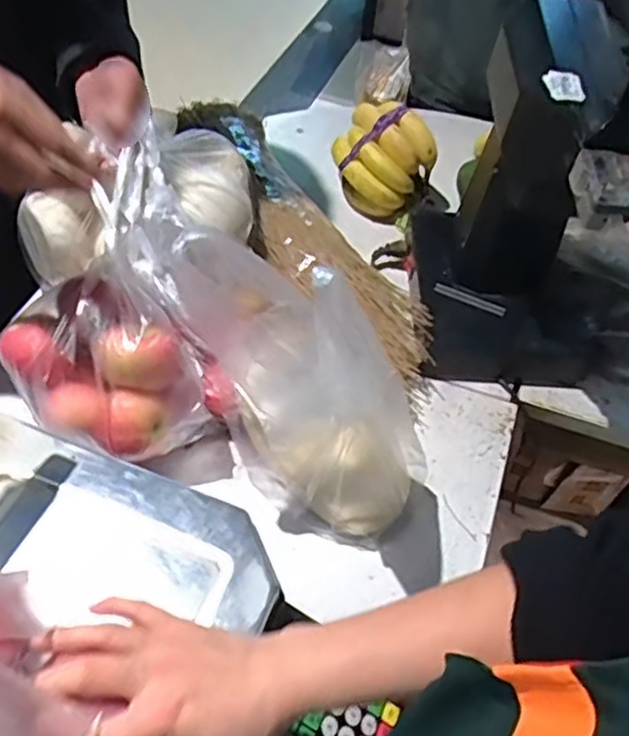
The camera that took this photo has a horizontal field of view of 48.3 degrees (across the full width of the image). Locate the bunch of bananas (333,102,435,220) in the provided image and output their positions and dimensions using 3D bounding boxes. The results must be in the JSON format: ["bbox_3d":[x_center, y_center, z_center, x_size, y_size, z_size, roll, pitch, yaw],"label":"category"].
[{"bbox_3d":[0.095,-0.307,1.034,0.148,0.128,0.104,32,55,19],"label":"bunch of bananas"}]

